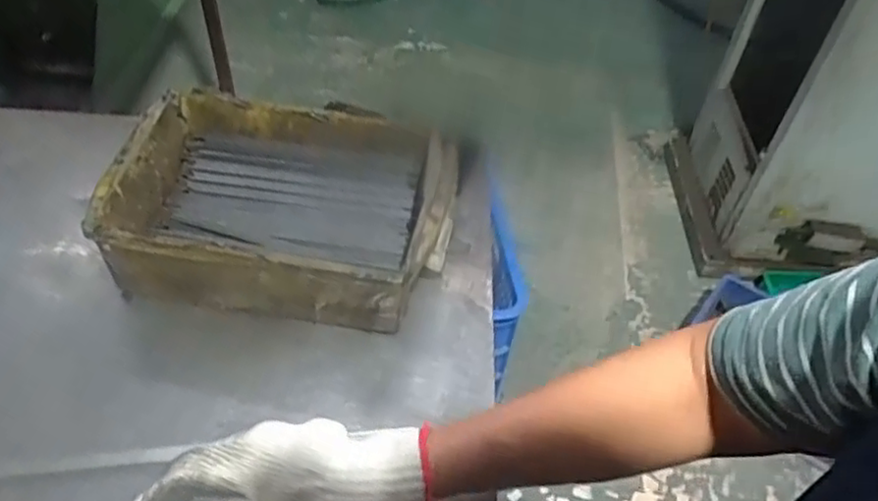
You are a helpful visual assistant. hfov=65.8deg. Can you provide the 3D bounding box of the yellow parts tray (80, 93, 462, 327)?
[{"bbox_3d":[-0.125,-0.035,0.560,0.256,0.075,0.182,7,48,0],"label":"yellow parts tray"}]

